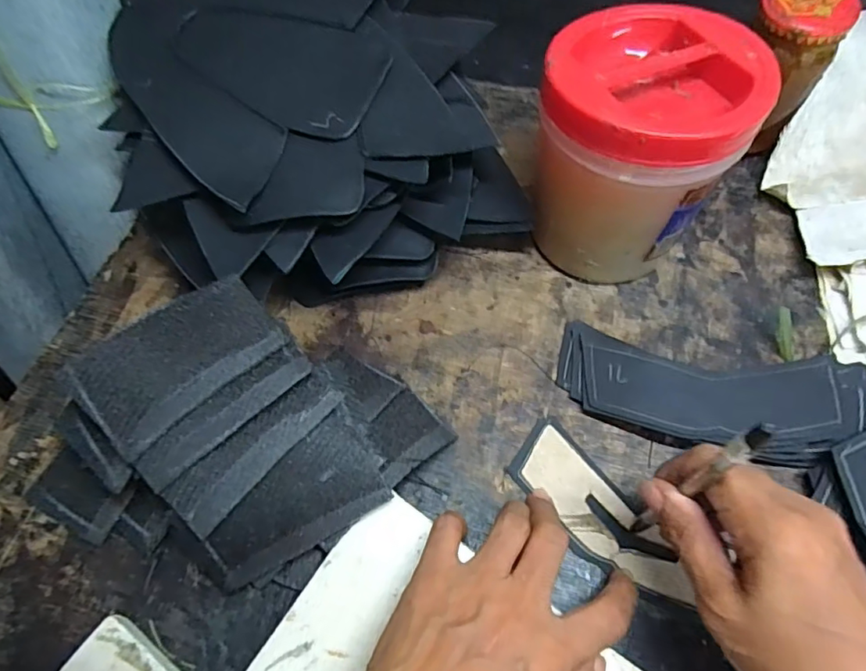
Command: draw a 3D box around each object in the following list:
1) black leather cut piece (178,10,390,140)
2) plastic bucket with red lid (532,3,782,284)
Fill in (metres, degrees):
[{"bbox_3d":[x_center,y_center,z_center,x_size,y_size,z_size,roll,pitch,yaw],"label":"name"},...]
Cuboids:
[{"bbox_3d":[-0.105,-0.183,0.357,0.143,0.004,0.082,21,74,8],"label":"black leather cut piece"},{"bbox_3d":[0.126,-0.120,0.345,0.111,0.141,0.113,-1,62,2],"label":"plastic bucket with red lid"}]

